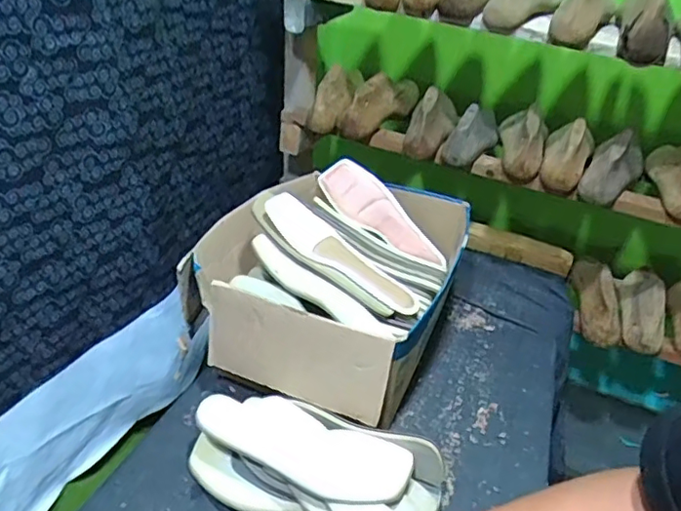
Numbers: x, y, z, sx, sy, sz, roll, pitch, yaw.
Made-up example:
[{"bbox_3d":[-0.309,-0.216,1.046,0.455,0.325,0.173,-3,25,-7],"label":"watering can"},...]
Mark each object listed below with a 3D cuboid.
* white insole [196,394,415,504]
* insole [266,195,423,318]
[{"bbox_3d":[-0.039,0.205,0.628,0.230,0.030,0.080,18,36,18],"label":"white insole"},{"bbox_3d":[0.005,-0.003,0.794,0.243,0.024,0.080,36,35,-8],"label":"insole"}]

